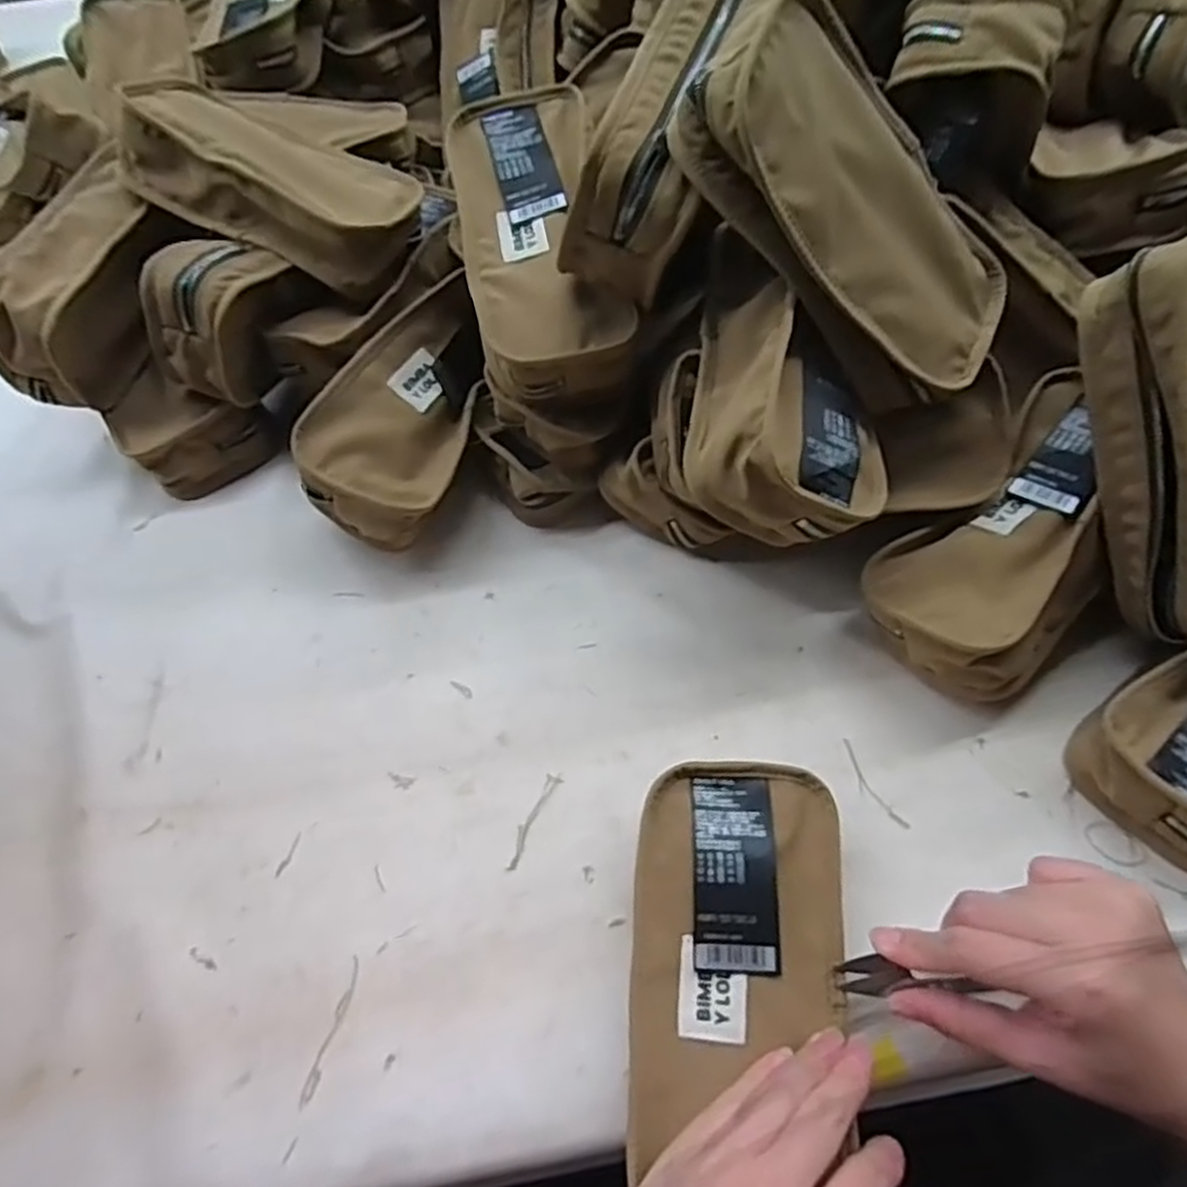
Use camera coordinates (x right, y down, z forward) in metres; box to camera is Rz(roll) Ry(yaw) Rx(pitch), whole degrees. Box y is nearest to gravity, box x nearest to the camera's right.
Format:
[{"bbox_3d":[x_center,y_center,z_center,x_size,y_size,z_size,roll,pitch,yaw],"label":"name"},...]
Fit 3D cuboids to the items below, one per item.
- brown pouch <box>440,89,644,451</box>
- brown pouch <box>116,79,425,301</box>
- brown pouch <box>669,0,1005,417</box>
[{"bbox_3d":[-0.032,-0.197,0.453,0.085,0.061,0.213,-12,78,-4],"label":"brown pouch"},{"bbox_3d":[-0.207,-0.272,0.498,0.189,0.047,0.097,26,63,-2],"label":"brown pouch"},{"bbox_3d":[0.124,-0.178,0.362,0.098,0.193,0.035,-54,26,-10],"label":"brown pouch"}]

